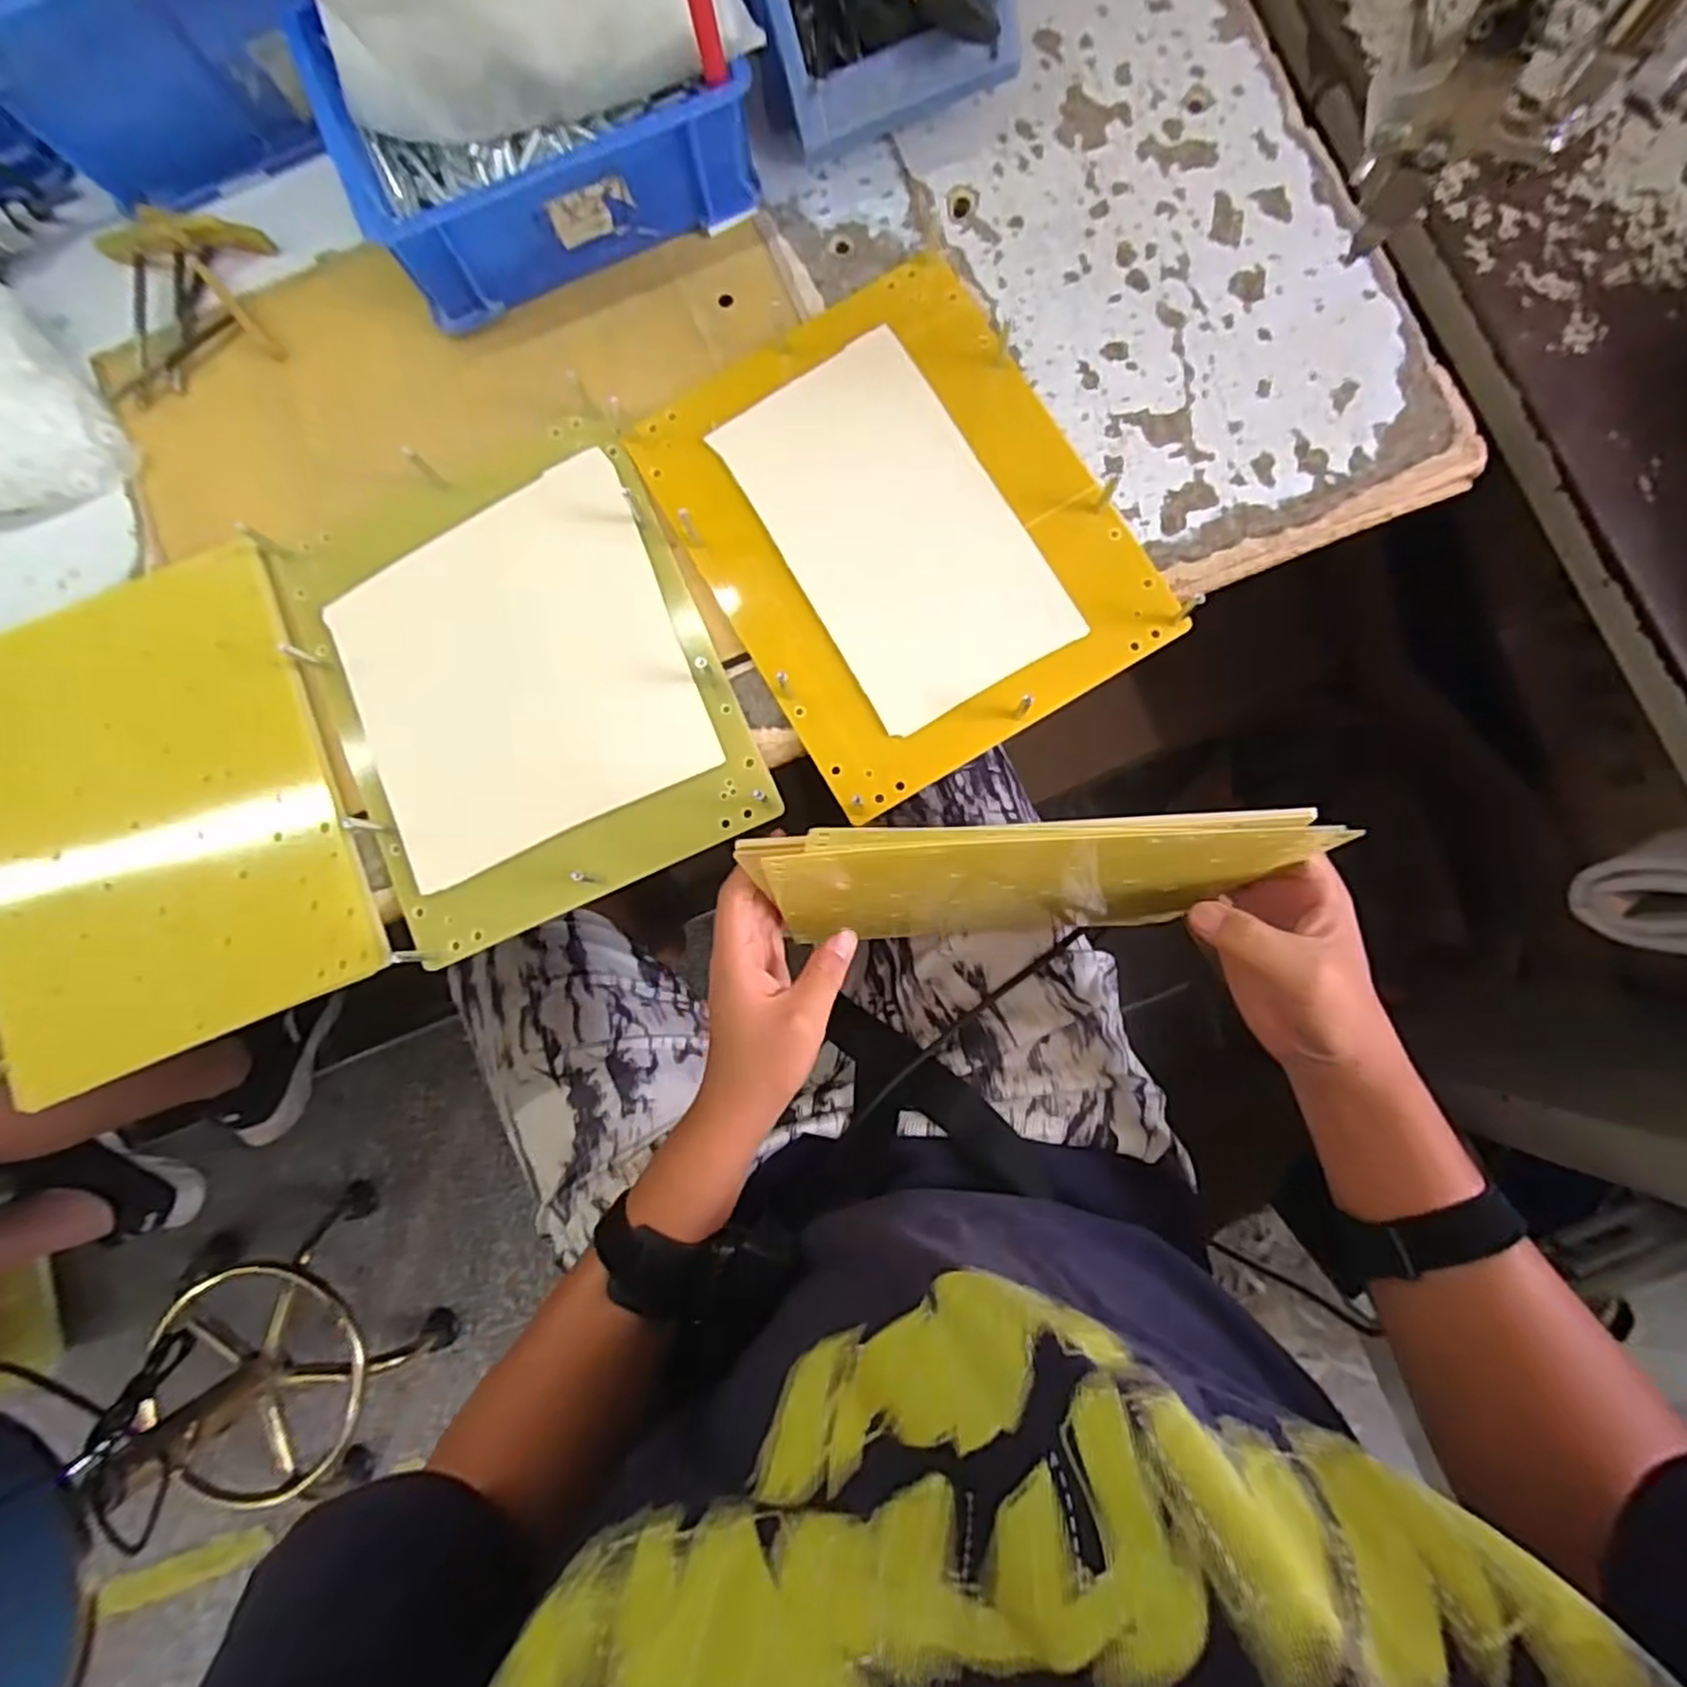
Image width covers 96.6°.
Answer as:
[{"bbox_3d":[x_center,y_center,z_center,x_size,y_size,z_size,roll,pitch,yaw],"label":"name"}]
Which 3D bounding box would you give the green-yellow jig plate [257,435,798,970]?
[{"bbox_3d":[-0.166,-0.084,0.386,0.197,0.007,0.240,-23,84,0],"label":"green-yellow jig plate"}]

